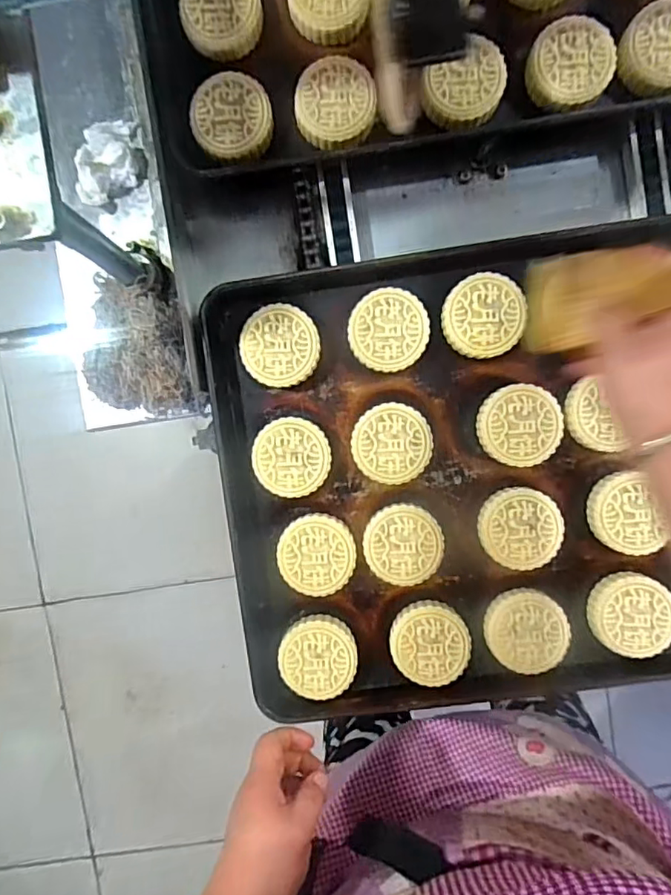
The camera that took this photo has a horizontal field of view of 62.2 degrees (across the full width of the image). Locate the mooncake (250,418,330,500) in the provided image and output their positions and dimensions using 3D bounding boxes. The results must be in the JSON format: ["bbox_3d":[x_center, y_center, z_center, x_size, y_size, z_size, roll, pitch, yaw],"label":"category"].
[{"bbox_3d":[-0.039,0.008,0.505,0.067,0.028,0.068,-5,94,2],"label":"mooncake"}]

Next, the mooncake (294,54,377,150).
[{"bbox_3d":[0.000,-0.303,0.489,0.068,0.026,0.070,-1,94,2],"label":"mooncake"}]

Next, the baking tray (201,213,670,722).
[{"bbox_3d":[0.195,0.015,0.494,0.585,0.042,0.398,-8,94,3],"label":"baking tray"}]

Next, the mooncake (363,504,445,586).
[{"bbox_3d":[0.061,0.087,0.506,0.069,0.025,0.068,0,94,2],"label":"mooncake"}]

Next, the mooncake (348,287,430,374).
[{"bbox_3d":[0.047,-0.104,0.498,0.069,0.024,0.070,0,94,2],"label":"mooncake"}]

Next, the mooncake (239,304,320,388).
[{"bbox_3d":[-0.049,-0.091,0.501,0.067,0.027,0.069,-5,94,3],"label":"mooncake"}]

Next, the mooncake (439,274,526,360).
[{"bbox_3d":[0.130,-0.115,0.489,0.068,0.019,0.070,0,94,2],"label":"mooncake"}]

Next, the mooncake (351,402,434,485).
[{"bbox_3d":[0.051,-0.004,0.503,0.069,0.026,0.070,-7,94,3],"label":"mooncake"}]

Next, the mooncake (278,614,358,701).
[{"bbox_3d":[-0.015,0.191,0.513,0.068,0.029,0.070,0,94,2],"label":"mooncake"}]

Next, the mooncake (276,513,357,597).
[{"bbox_3d":[-0.017,0.096,0.508,0.068,0.029,0.070,0,94,2],"label":"mooncake"}]

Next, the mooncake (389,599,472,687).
[{"bbox_3d":[0.087,0.176,0.505,0.069,0.025,0.070,0,94,2],"label":"mooncake"}]

